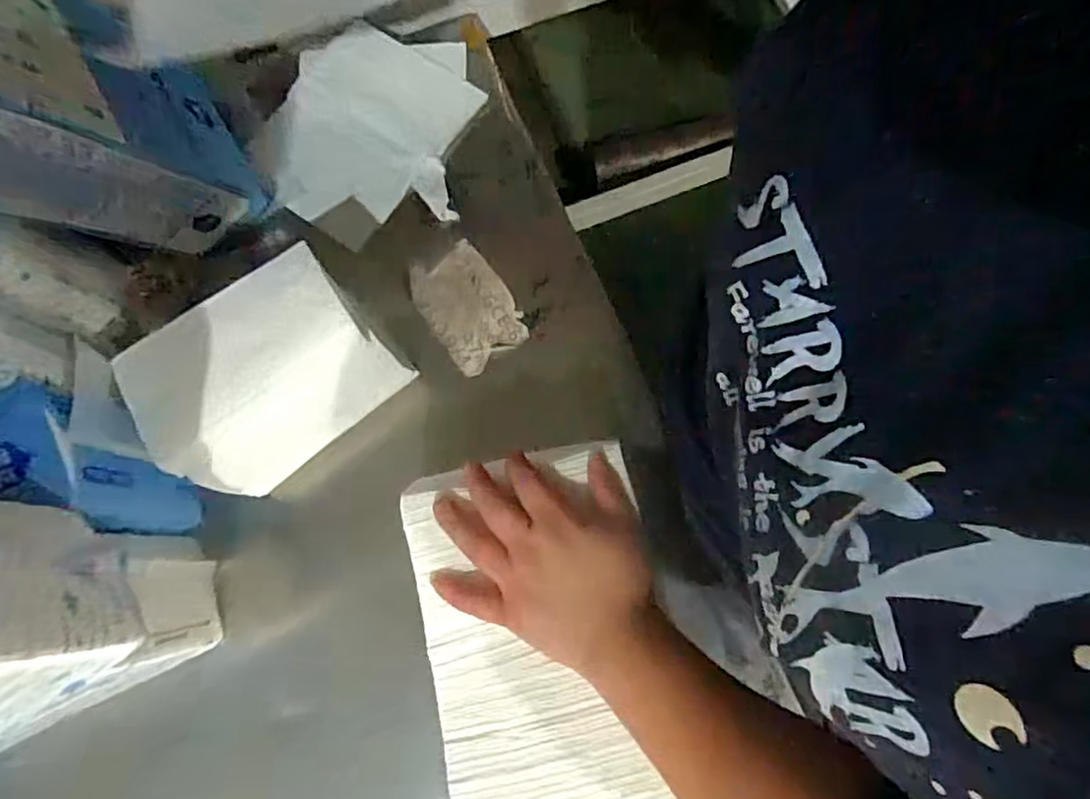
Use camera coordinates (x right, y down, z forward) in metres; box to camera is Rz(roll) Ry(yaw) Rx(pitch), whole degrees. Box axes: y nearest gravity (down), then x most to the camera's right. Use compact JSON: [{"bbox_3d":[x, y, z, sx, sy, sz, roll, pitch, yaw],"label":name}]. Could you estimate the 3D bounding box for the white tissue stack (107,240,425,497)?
[{"bbox_3d":[-0.202,-0.017,0.481,0.157,0.123,0.110,-38,80,-8],"label":"white tissue stack"}]

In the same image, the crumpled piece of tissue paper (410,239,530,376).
[{"bbox_3d":[-0.065,-0.081,0.557,0.071,0.006,0.103,-33,80,-7],"label":"crumpled piece of tissue paper"}]

